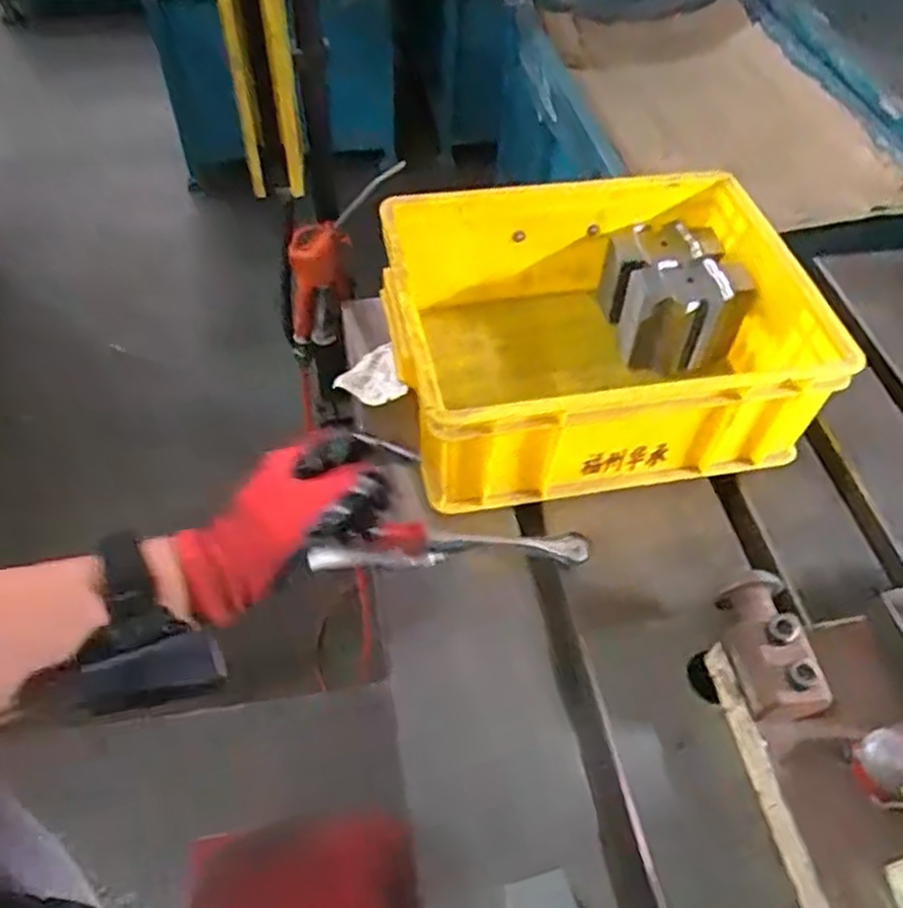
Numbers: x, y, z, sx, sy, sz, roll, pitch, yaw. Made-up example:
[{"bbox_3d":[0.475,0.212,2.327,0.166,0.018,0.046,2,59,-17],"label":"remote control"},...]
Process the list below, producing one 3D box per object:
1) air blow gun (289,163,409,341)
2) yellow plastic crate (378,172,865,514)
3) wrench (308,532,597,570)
[{"bbox_3d":[-0.134,-0.193,0.778,0.065,0.231,0.047,-1,49,-33],"label":"air blow gun"},{"bbox_3d":[0.119,-0.106,0.660,0.336,0.131,0.269,-7,53,-9],"label":"yellow plastic crate"},{"bbox_3d":[0.001,0.077,0.594,0.212,0.022,0.021,-3,53,2],"label":"wrench"}]

